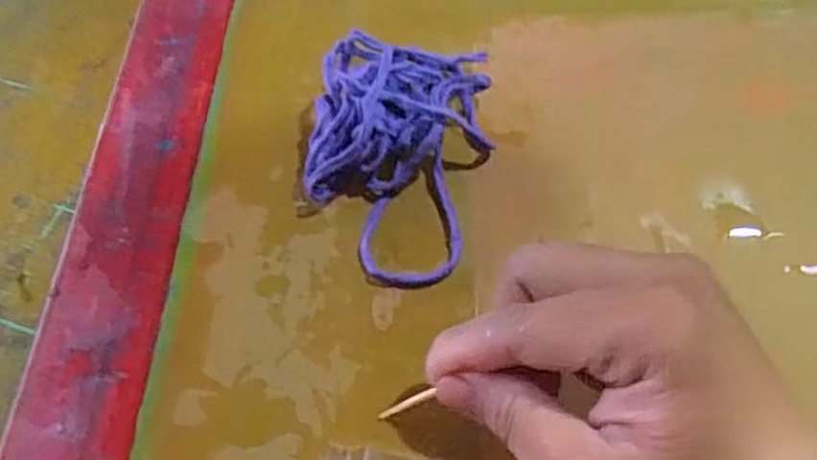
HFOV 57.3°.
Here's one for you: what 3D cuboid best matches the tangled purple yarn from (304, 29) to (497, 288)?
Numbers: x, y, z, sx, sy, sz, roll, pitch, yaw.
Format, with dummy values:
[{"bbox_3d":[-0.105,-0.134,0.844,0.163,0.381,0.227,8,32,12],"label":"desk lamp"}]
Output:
[{"bbox_3d":[-0.006,-0.027,0.267,0.060,0.031,0.087,8,60,6],"label":"tangled purple yarn"}]

